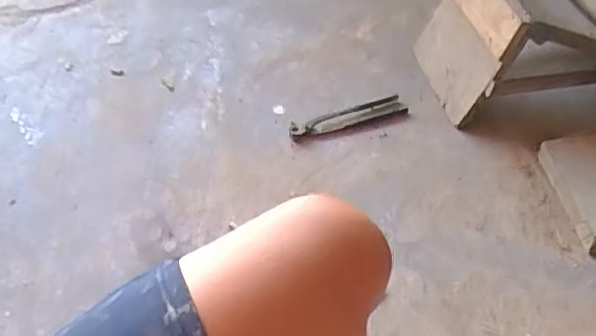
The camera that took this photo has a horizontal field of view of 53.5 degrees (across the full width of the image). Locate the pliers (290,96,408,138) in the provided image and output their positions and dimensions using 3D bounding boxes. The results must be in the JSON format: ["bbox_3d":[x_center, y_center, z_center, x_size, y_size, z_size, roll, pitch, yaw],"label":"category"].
[{"bbox_3d":[0.092,-0.094,1.070,0.219,0.017,0.043,-17,48,-11],"label":"pliers"}]

